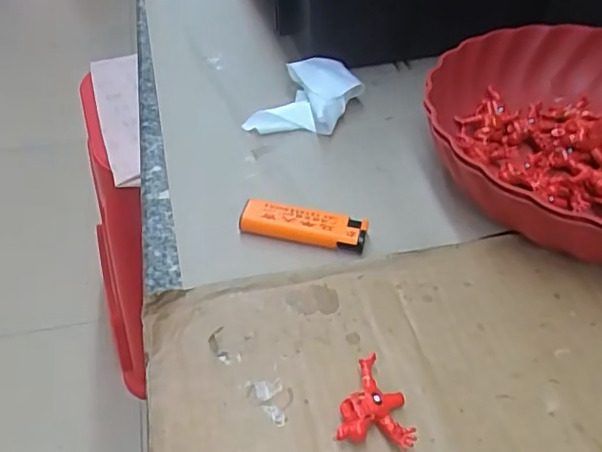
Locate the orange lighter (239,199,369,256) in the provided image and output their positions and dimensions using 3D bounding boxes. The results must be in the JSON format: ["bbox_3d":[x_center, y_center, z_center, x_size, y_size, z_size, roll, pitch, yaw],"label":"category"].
[{"bbox_3d":[0.002,0.001,0.385,0.079,0.018,0.022,11,47,10],"label":"orange lighter"}]

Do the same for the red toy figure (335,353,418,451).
[{"bbox_3d":[0.038,0.084,0.293,0.035,0.016,0.045,8,46,7],"label":"red toy figure"}]

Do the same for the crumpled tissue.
[{"bbox_3d":[0.005,-0.097,0.464,0.053,0.030,0.081,28,52,24],"label":"crumpled tissue"}]

